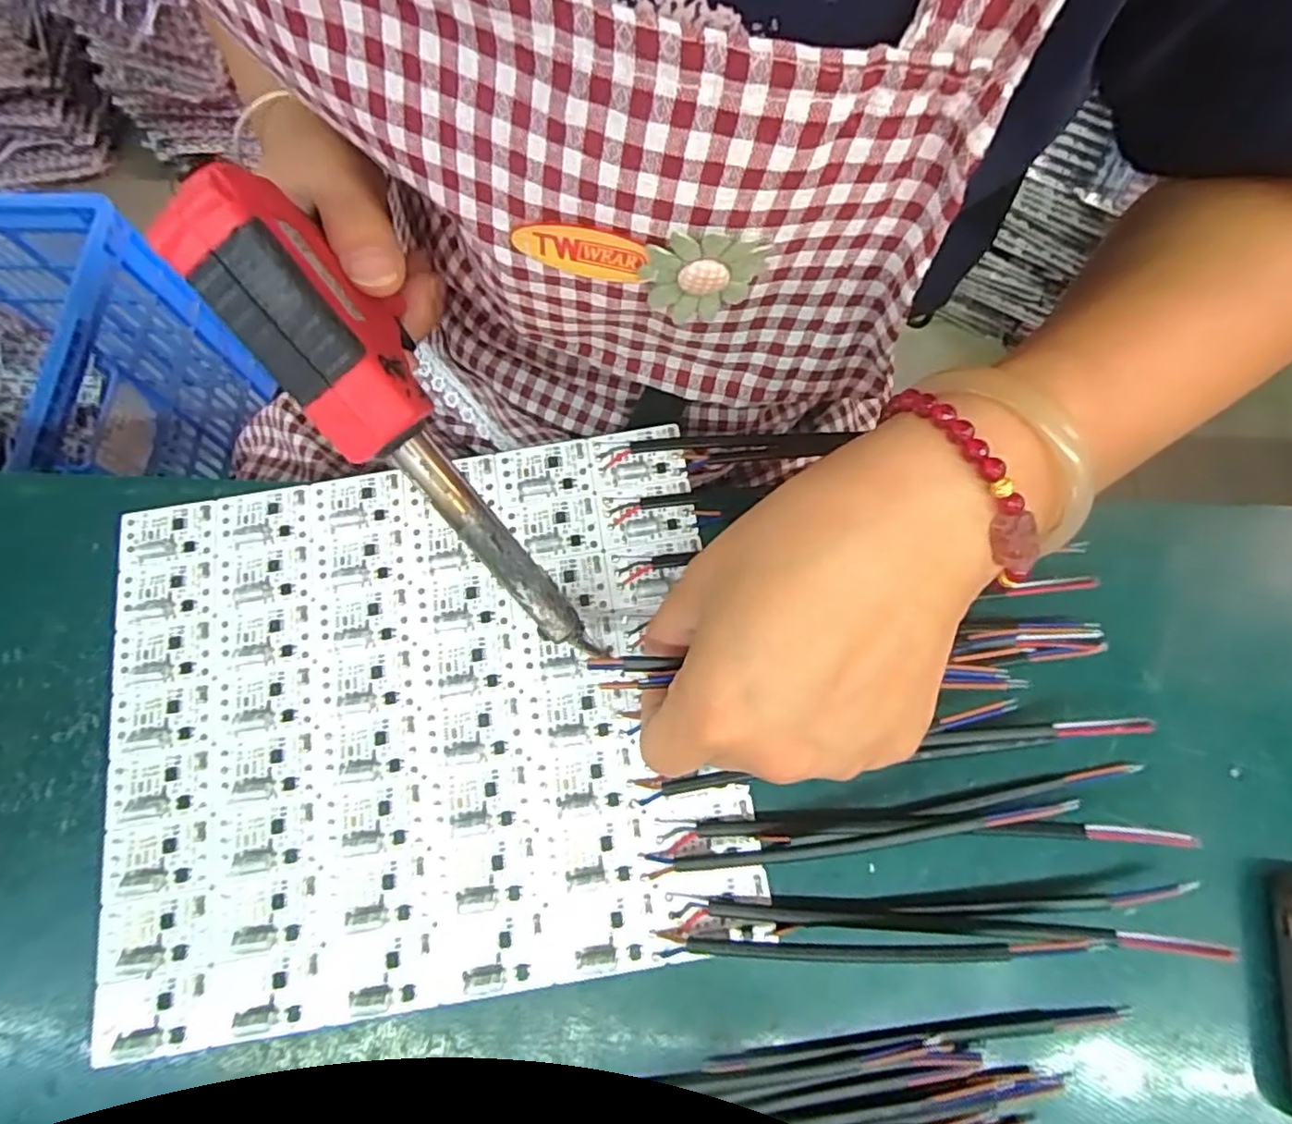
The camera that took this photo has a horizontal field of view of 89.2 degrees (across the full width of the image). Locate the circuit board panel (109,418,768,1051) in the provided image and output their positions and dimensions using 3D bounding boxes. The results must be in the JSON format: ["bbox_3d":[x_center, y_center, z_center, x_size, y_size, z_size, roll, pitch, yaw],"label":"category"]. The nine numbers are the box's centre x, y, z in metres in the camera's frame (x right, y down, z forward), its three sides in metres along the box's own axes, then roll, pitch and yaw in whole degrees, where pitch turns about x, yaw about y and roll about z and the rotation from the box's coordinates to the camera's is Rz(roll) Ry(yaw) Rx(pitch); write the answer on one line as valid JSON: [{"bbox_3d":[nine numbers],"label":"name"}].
[{"bbox_3d":[-0.089,0.057,0.254,0.233,0.007,0.202,-9,73,-1],"label":"circuit board panel"}]

